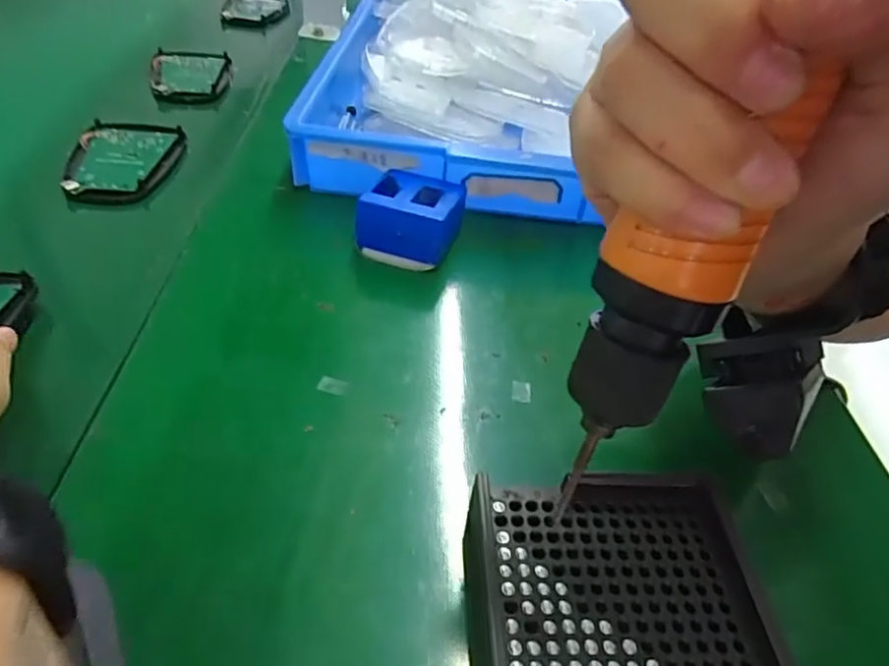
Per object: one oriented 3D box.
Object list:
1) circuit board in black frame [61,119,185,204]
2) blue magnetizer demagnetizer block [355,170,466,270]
[{"bbox_3d":[-0.212,-0.115,0.386,0.062,0.012,0.092,2,43,-9],"label":"circuit board in black frame"},{"bbox_3d":[-0.016,-0.069,0.342,0.055,0.034,0.054,17,43,7],"label":"blue magnetizer demagnetizer block"}]

